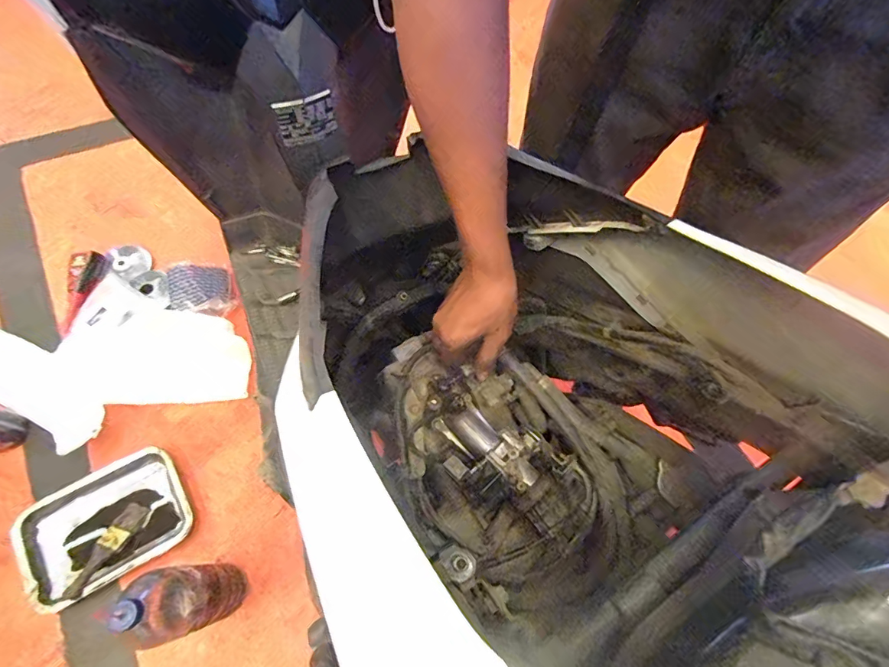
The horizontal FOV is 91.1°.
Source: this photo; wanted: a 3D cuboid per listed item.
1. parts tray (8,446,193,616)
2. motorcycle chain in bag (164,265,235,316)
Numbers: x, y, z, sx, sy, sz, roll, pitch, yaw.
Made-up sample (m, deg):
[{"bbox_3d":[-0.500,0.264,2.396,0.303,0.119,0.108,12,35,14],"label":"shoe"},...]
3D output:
[{"bbox_3d":[-0.604,0.345,0.782,0.262,0.043,0.192,-28,70,-18],"label":"parts tray"},{"bbox_3d":[-0.541,-0.096,0.965,0.139,0.045,0.108,-1,101,-15],"label":"motorcycle chain in bag"}]

